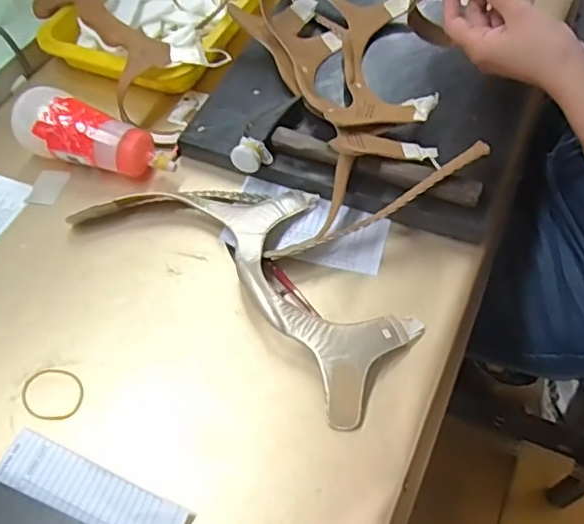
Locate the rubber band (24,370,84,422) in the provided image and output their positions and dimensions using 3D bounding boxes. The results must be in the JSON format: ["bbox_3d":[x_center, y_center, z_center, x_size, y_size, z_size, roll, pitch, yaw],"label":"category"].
[{"bbox_3d":[-0.185,0.101,0.456,0.049,0.004,0.040,8,57,8],"label":"rubber band"}]

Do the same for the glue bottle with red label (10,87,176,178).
[{"bbox_3d":[-0.191,-0.116,0.568,0.161,0.055,0.050,20,55,2],"label":"glue bottle with red label"}]

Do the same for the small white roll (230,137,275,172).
[{"bbox_3d":[-0.037,-0.097,0.538,0.026,0.019,0.029,37,65,24],"label":"small white roll"}]

